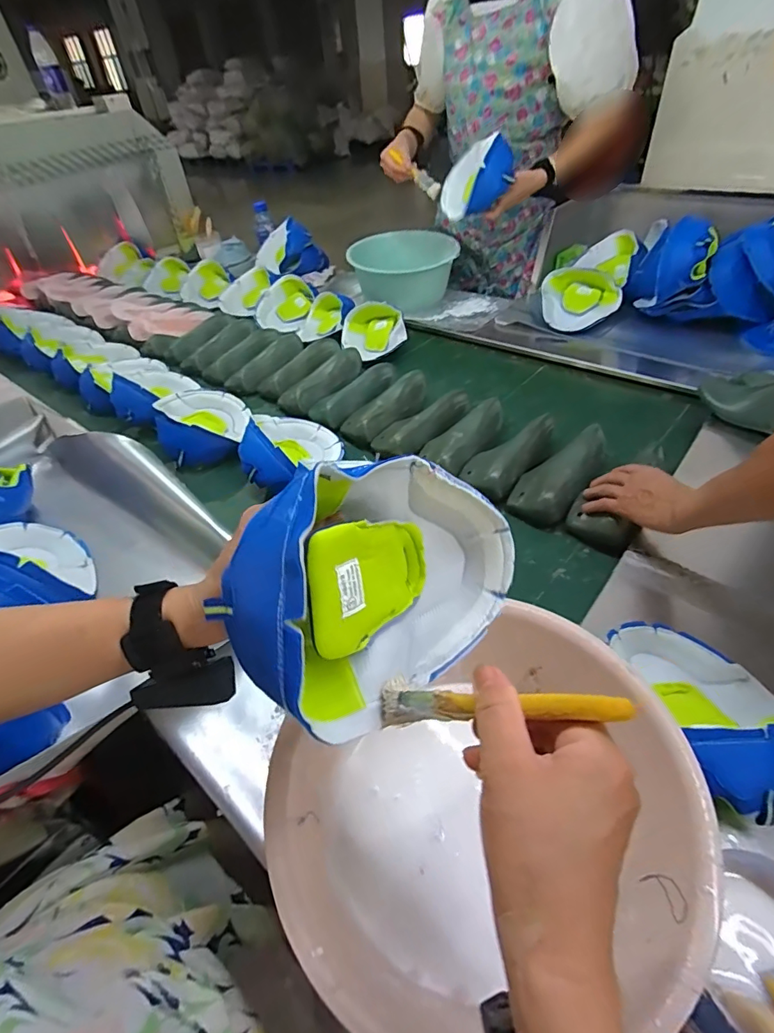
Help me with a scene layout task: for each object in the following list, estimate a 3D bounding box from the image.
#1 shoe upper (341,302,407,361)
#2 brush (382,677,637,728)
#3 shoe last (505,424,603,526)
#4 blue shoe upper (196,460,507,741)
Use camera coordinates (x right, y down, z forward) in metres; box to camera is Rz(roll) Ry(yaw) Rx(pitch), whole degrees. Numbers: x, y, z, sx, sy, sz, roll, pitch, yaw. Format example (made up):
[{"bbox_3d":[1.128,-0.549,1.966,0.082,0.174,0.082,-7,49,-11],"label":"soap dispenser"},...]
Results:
[{"bbox_3d":[-0.035,-0.465,1.188,0.153,0.077,0.169,-12,44,-5],"label":"shoe upper"},{"bbox_3d":[0.059,0.108,0.270,0.148,0.031,0.019,-16,35,35],"label":"brush"},{"bbox_3d":[0.287,-0.075,0.773,0.216,0.053,0.098,-44,54,-16],"label":"shoe last"},{"bbox_3d":[-0.004,0.044,0.333,0.201,0.167,0.095,-12,11,-43],"label":"blue shoe upper"}]

